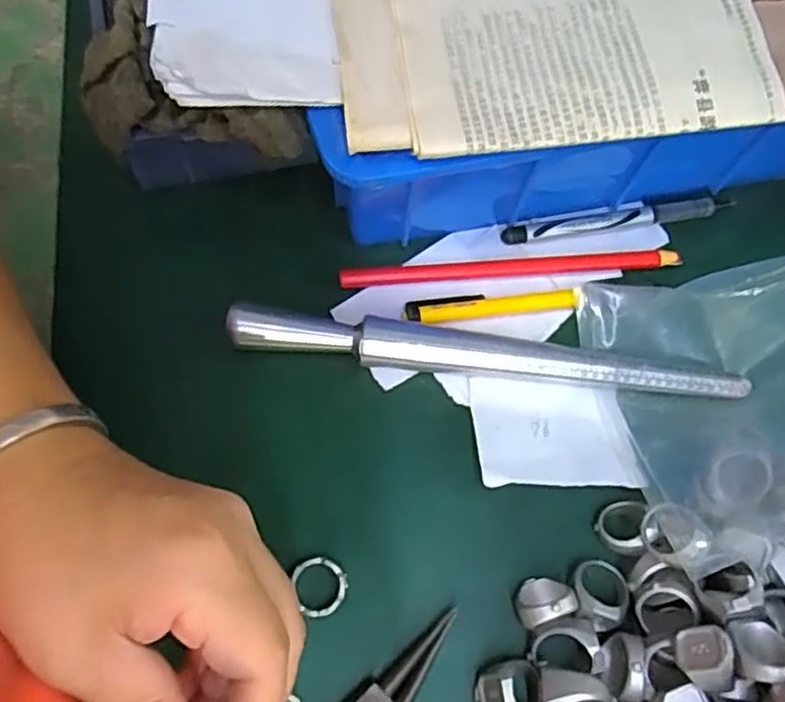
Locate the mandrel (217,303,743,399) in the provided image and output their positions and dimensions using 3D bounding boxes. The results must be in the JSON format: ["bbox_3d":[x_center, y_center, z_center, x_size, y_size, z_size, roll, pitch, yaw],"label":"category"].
[{"bbox_3d":[0.045,0.001,0.314,0.235,0.020,0.019,5,72,0],"label":"mandrel"}]

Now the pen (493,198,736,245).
[{"bbox_3d":[0.116,-0.067,0.345,0.122,0.006,0.010,-10,72,-5],"label":"pen"}]

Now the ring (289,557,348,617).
[{"bbox_3d":[-0.030,0.099,0.289,0.022,0.005,0.024,1,72,-2],"label":"ring"}]

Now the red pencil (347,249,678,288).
[{"bbox_3d":[0.059,-0.042,0.334,0.166,0.006,0.009,-4,72,-3],"label":"red pencil"}]

